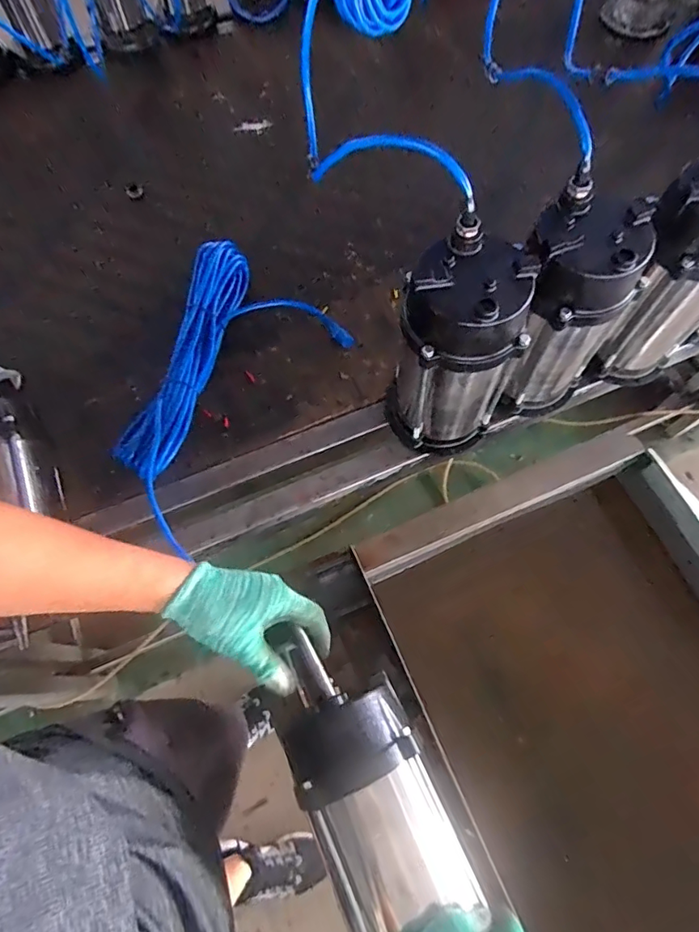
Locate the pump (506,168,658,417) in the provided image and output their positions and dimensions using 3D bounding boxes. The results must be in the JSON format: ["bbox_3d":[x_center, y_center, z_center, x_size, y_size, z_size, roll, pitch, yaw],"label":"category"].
[{"bbox_3d":[0.241,-0.166,0.582,0.120,0.253,0.107,31,71,11],"label":"pump"}]

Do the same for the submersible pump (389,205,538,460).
[{"bbox_3d":[0.117,-0.121,0.571,0.123,0.256,0.112,1,68,0],"label":"submersible pump"}]

